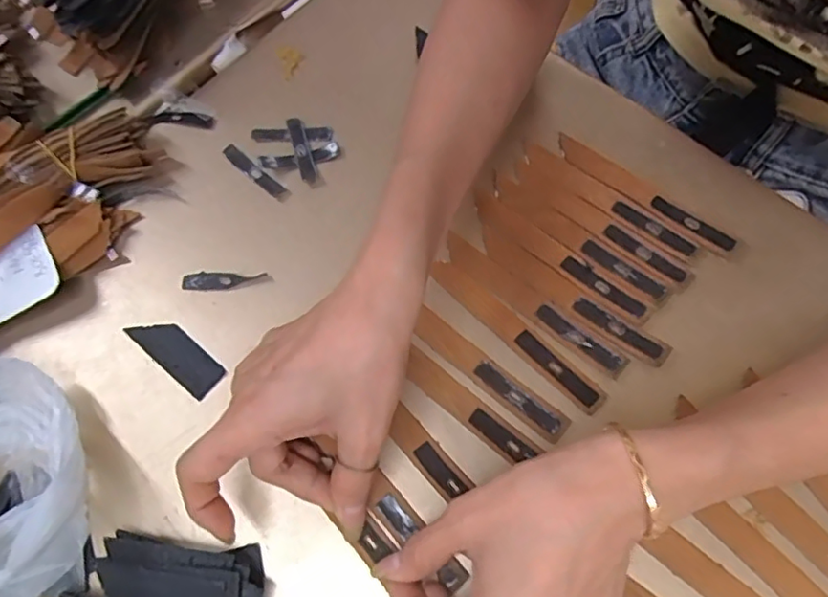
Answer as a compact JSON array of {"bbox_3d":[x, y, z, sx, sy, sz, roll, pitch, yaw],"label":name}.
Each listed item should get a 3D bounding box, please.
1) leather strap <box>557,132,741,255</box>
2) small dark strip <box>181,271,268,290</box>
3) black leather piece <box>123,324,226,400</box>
[{"bbox_3d":[0.140,-0.064,0.359,0.125,0.004,0.016,38,75,17],"label":"leather strap"},{"bbox_3d":[-0.117,-0.011,0.360,0.051,0.004,0.010,-3,67,3],"label":"small dark strip"},{"bbox_3d":[-0.139,0.031,0.344,0.063,0.004,0.022,37,74,17],"label":"black leather piece"}]

